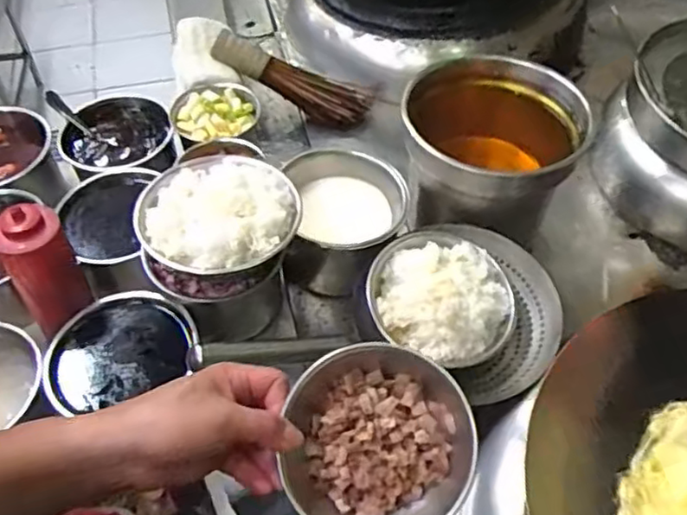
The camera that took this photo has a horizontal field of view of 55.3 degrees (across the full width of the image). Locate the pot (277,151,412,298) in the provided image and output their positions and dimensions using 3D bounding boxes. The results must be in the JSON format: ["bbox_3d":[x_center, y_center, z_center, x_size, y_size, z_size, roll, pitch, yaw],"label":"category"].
[{"bbox_3d":[0.000,-0.051,0.891,0.157,0.121,0.169,1,52,-1],"label":"pot"}]

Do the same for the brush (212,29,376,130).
[{"bbox_3d":[-0.085,-0.293,1.088,0.264,0.068,0.072,23,50,-19],"label":"brush"}]

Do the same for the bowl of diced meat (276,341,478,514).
[{"bbox_3d":[0.021,0.134,0.480,0.147,0.052,0.147,-3,69,7],"label":"bowl of diced meat"}]

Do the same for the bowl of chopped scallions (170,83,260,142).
[{"bbox_3d":[-0.186,-0.209,0.955,0.124,0.038,0.097,-18,55,-15],"label":"bowl of chopped scallions"}]

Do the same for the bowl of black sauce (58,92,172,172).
[{"bbox_3d":[-0.327,-0.175,0.947,0.152,0.050,0.178,-20,55,-16],"label":"bowl of black sauce"}]

